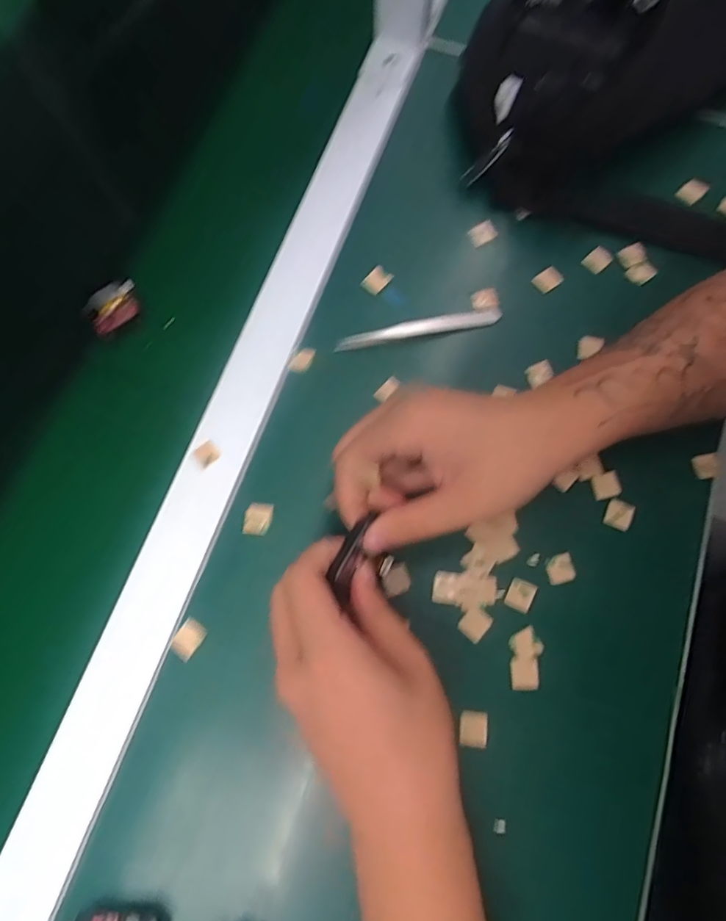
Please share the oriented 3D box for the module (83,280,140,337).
[{"bbox_3d":[-0.181,-0.113,0.381,0.041,0.006,0.034,-39,78,-10],"label":"module"}]

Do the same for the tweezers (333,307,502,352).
[{"bbox_3d":[0.041,-0.094,0.374,0.121,0.012,0.009,-13,75,-3],"label":"tweezers"}]

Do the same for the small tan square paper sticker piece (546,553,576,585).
[{"bbox_3d":[0.126,0.069,0.334,0.018,0.004,0.017,-18,75,-4],"label":"small tan square paper sticker piece"}]

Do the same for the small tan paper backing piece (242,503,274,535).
[{"bbox_3d":[-0.068,0.038,0.339,0.018,0.004,0.020,5,75,2],"label":"small tan paper backing piece"}]

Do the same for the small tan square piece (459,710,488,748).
[{"bbox_3d":[0.065,0.157,0.307,0.015,0.005,0.018,3,75,1],"label":"small tan square piece"}]

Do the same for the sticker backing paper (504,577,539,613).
[{"bbox_3d":[0.099,0.084,0.328,0.016,0.004,0.019,27,77,7],"label":"sticker backing paper"}]

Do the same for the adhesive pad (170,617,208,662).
[{"bbox_3d":[-0.106,0.108,0.318,0.016,0.005,0.020,35,78,9],"label":"adhesive pad"}]

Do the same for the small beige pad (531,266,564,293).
[{"bbox_3d":[0.138,-0.135,0.390,0.016,0.007,0.015,-36,77,-9],"label":"small beige pad"}]

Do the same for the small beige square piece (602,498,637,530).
[{"bbox_3d":[0.168,0.035,0.343,0.017,0.004,0.019,24,76,6],"label":"small beige square piece"}]

